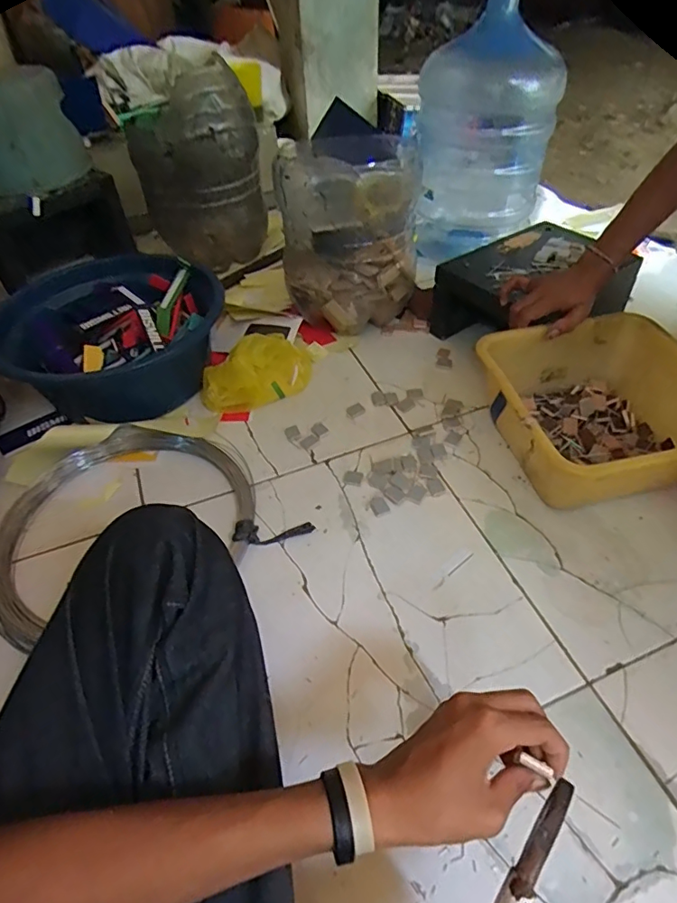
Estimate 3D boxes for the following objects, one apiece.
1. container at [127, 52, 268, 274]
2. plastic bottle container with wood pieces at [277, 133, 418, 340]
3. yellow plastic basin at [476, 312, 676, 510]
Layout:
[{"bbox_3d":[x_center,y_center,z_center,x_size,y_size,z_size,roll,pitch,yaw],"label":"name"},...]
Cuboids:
[{"bbox_3d":[-0.288,-0.582,1.086,0.247,0.324,0.235,-11,48,-6],"label":"container"},{"bbox_3d":[0.020,-0.386,0.910,0.228,0.304,0.237,0,47,5],"label":"plastic bottle container with wood pieces"},{"bbox_3d":[0.345,-0.052,0.708,0.265,0.138,0.248,-11,48,-6],"label":"yellow plastic basin"}]

